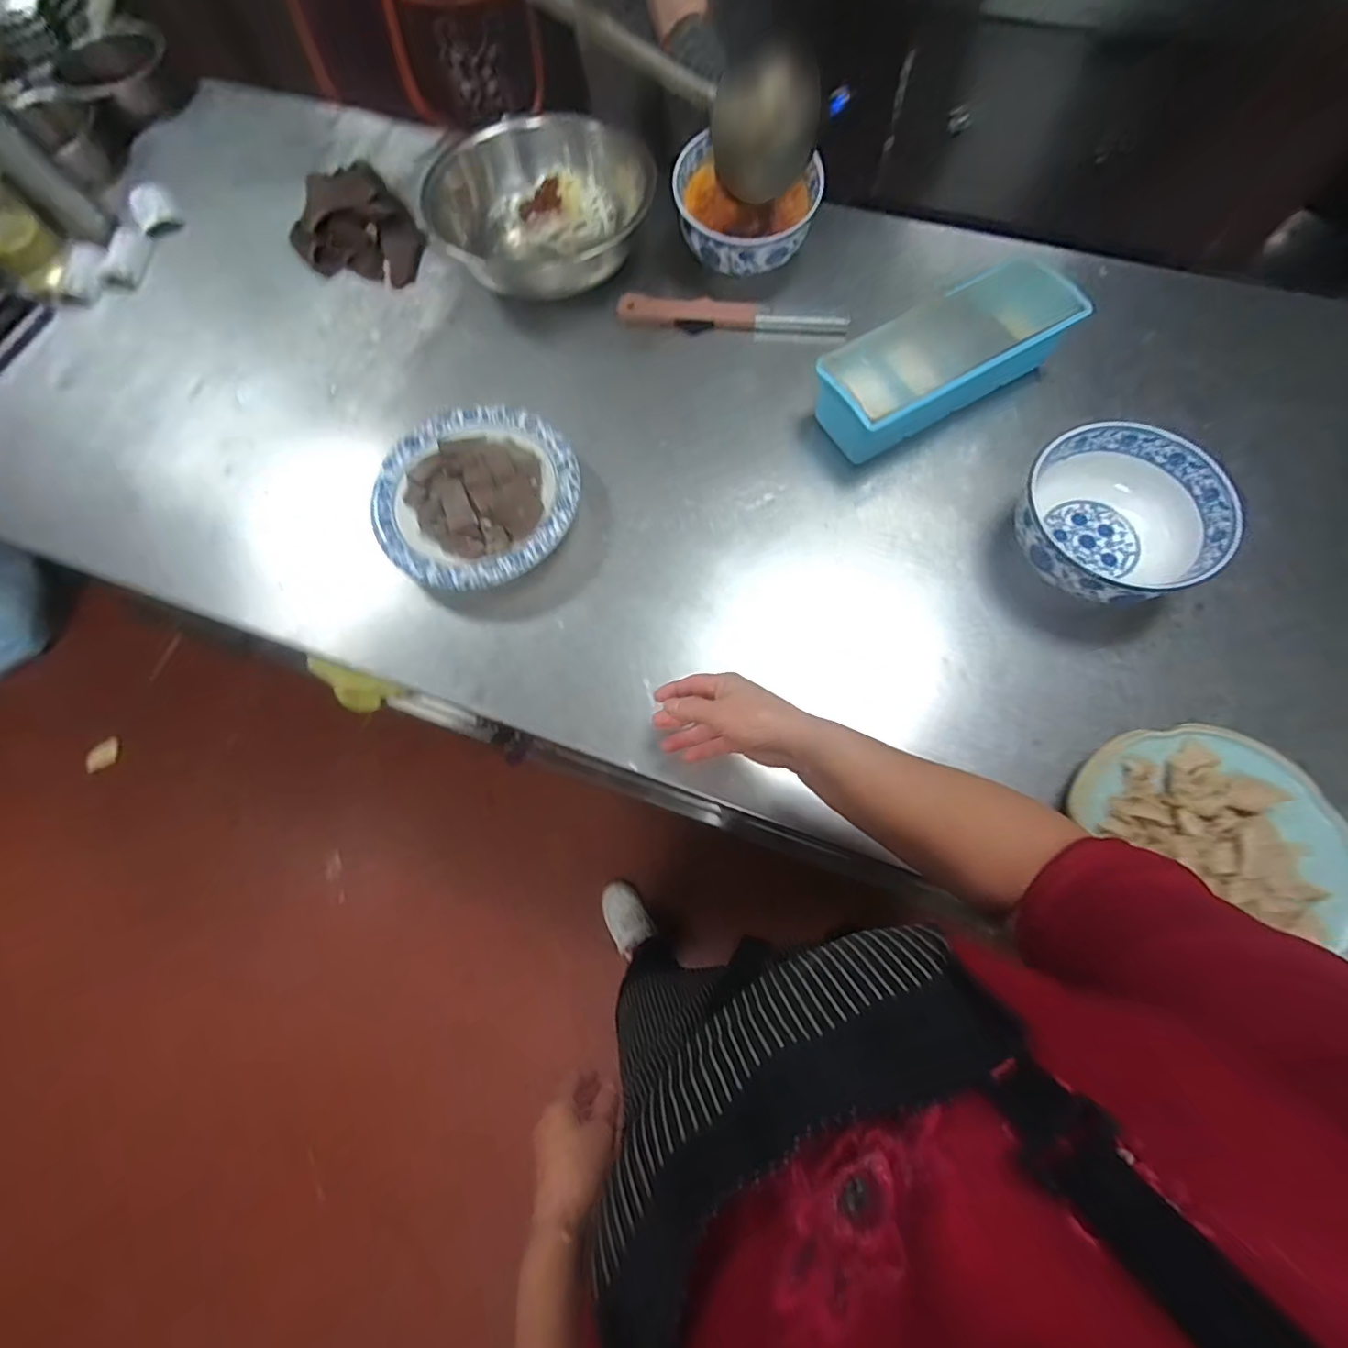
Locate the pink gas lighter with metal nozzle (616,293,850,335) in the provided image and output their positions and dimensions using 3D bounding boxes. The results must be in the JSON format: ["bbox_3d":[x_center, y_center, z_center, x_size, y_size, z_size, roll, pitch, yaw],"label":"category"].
[{"bbox_3d":[0.070,-0.432,0.687,0.275,0.021,0.040,7,71,4],"label":"pink gas lighter with metal nozzle"}]

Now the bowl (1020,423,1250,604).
[{"bbox_3d":[0.415,-0.140,0.539,0.154,0.086,0.163,-1,71,2],"label":"bowl"}]

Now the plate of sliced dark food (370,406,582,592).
[{"bbox_3d":[-0.207,-0.186,0.602,0.205,0.047,0.214,-1,71,2],"label":"plate of sliced dark food"}]

